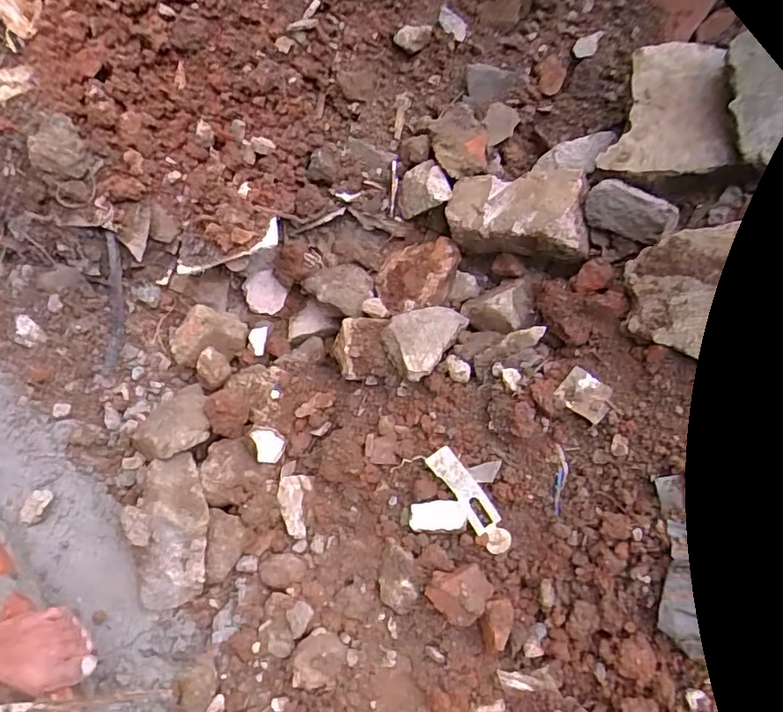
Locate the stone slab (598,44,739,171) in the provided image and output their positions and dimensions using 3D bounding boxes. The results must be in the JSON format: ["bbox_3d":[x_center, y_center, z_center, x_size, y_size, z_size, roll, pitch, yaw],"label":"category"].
[{"bbox_3d":[0.376,-0.329,0.722,0.146,0.028,0.167,11,90,19],"label":"stone slab"}]

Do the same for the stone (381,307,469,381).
[{"bbox_3d":[0.046,-0.034,0.814,0.096,0.038,0.149,34,63,17],"label":"stone"}]

